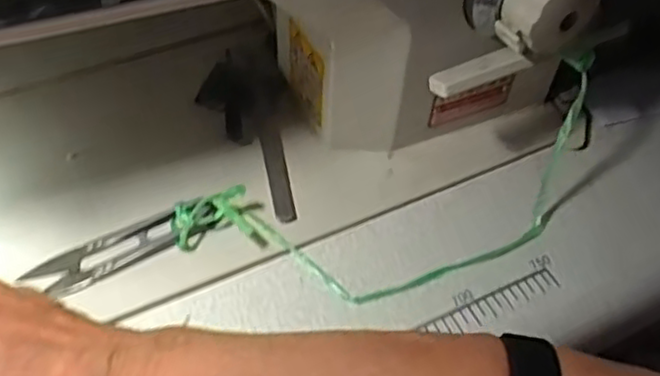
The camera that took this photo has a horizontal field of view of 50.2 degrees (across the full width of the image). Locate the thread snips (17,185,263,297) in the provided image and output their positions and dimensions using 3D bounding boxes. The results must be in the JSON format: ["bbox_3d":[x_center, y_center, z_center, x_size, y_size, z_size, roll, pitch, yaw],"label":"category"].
[{"bbox_3d":[-0.093,0.021,0.357,0.115,0.020,0.027,-19,54,-18],"label":"thread snips"}]

